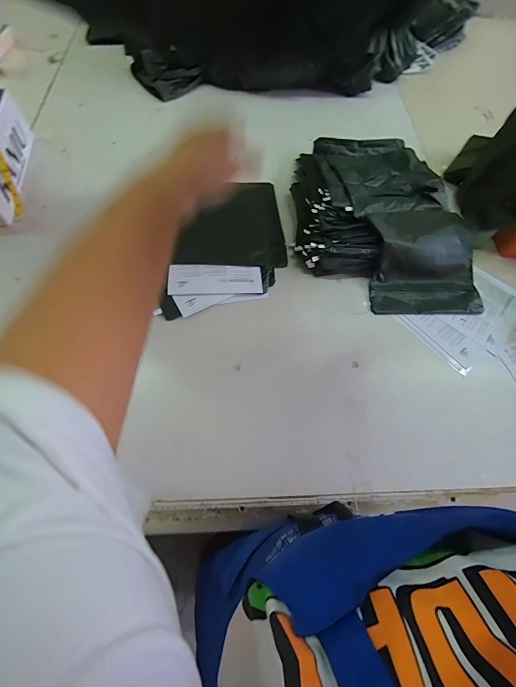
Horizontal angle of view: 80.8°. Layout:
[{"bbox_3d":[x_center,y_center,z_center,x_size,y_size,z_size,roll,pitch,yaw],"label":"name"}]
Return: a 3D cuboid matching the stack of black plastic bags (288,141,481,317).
[{"bbox_3d":[0.318,-0.341,0.781,0.440,0.091,0.552,3,65,-5],"label":"stack of black plastic bags"}]

